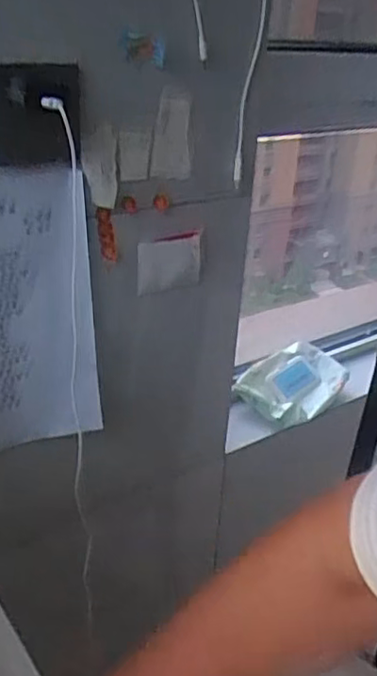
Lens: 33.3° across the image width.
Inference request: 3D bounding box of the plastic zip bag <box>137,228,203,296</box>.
[{"bbox_3d":[-0.022,-0.090,0.746,0.086,0.068,0.005,-15,32,-31],"label":"plastic zip bag"}]

